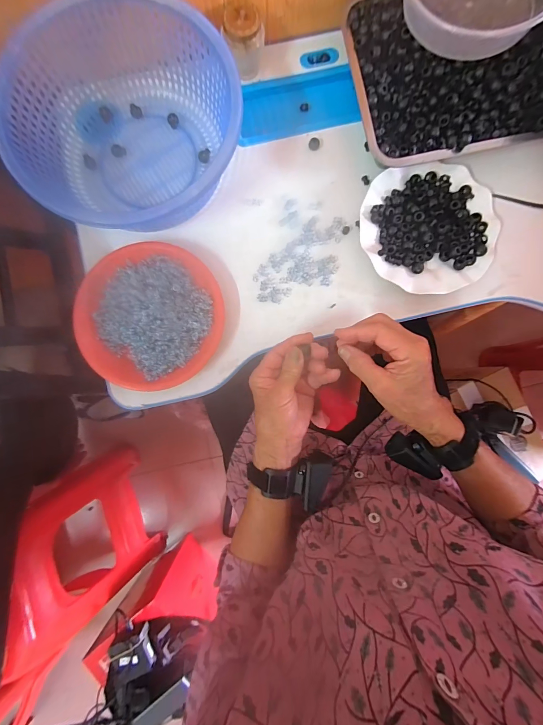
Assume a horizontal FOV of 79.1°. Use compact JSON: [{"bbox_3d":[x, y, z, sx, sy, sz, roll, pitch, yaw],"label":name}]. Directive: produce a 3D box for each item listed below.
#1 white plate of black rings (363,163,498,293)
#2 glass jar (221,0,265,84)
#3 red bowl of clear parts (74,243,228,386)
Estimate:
[{"bbox_3d":[0.216,-0.184,0.458,0.179,0.030,0.175,0,88,-1],"label":"white plate of black rings"},{"bbox_3d":[-0.037,-0.444,0.453,0.053,0.071,0.057,0,88,-1],"label":"glass jar"},{"bbox_3d":[-0.163,-0.064,0.444,0.192,0.039,0.187,0,88,-1],"label":"red bowl of clear parts"}]

